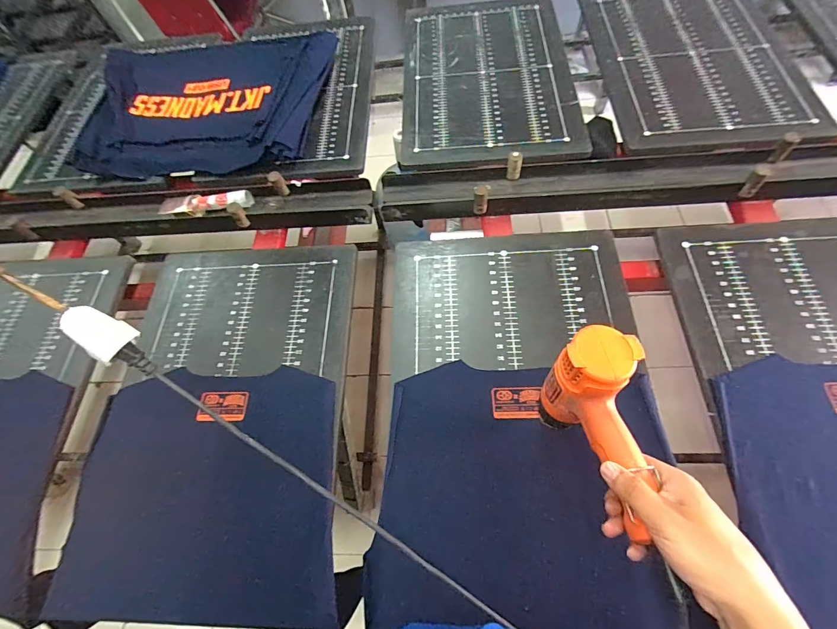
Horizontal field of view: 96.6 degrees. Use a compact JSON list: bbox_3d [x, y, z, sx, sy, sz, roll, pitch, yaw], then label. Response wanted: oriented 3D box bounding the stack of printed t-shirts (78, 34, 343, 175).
[{"bbox_3d":[-0.534,-0.534,0.934,0.605,0.065,0.468,1,65,7],"label":"stack of printed t-shirts"}]

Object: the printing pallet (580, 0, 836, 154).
[{"bbox_3d":[0.632,-0.617,0.870,0.406,0.017,0.594,0,65,6],"label":"printing pallet"}]

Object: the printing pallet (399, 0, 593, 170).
[{"bbox_3d":[0.161,-0.600,0.913,0.393,0.023,0.635,-2,65,5],"label":"printing pallet"}]

